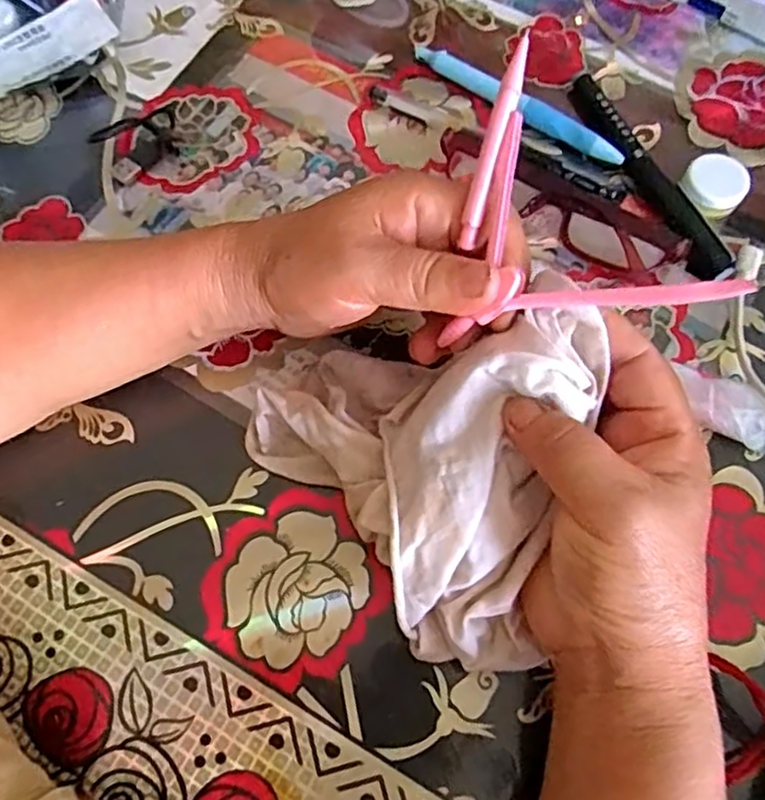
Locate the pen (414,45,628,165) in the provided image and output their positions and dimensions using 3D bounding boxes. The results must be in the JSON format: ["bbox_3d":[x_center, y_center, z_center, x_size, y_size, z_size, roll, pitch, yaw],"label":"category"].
[{"bbox_3d":[0.072,-0.162,0.364,0.129,0.011,0.015,38,74,14],"label":"pen"}]

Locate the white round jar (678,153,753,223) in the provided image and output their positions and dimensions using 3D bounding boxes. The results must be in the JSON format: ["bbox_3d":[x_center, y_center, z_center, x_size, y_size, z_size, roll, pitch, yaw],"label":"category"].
[{"bbox_3d":[0.170,-0.108,0.340,0.035,0.011,0.032,0,69,1],"label":"white round jar"}]

